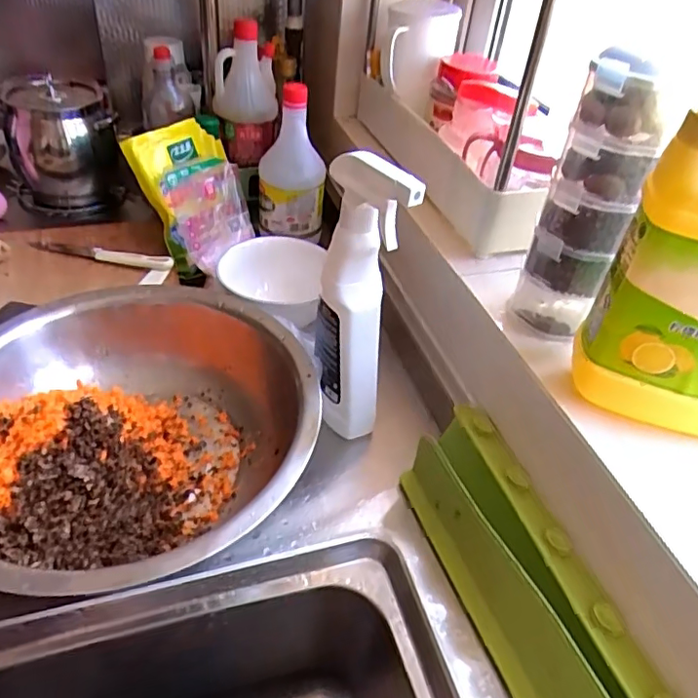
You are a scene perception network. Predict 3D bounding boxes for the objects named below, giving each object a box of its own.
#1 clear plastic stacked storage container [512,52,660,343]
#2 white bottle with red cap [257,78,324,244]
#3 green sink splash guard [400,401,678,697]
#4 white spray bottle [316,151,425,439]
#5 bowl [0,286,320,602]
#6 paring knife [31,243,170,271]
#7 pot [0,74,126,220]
[{"bbox_3d":[0.185,-0.107,0.445,0.063,0.225,0.080,20,43,15],"label":"clear plastic stacked storage container"},{"bbox_3d":[-0.078,-0.242,0.747,0.088,0.182,0.073,3,42,-3],"label":"white bottle with red cap"},{"bbox_3d":[0.143,0.207,0.414,0.070,0.106,0.350,-10,44,-18],"label":"green sink splash guard"},{"bbox_3d":[0.001,-0.041,0.494,0.048,0.250,0.084,-18,47,-25],"label":"white spray bottle"},{"bbox_3d":[-0.181,0.072,0.470,0.289,0.086,0.291,4,42,-3],"label":"bowl"},{"bbox_3d":[-0.315,-0.122,0.718,0.182,0.018,0.022,11,42,6],"label":"paring knife"},{"bbox_3d":[-0.430,-0.302,0.842,0.154,0.155,0.146,-14,46,-22],"label":"pot"}]

